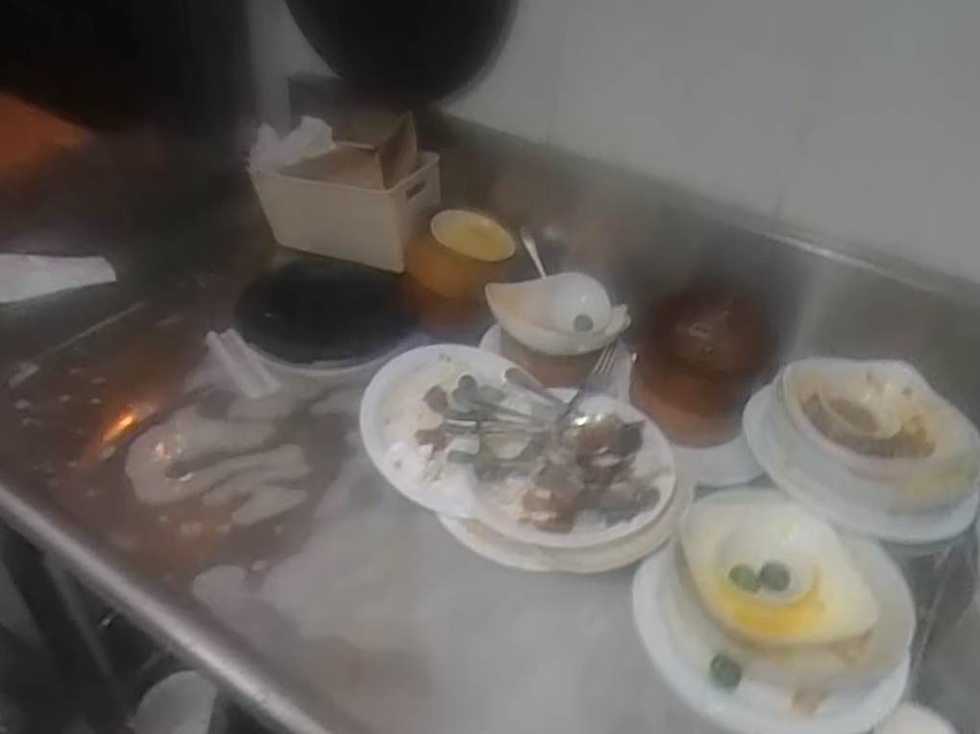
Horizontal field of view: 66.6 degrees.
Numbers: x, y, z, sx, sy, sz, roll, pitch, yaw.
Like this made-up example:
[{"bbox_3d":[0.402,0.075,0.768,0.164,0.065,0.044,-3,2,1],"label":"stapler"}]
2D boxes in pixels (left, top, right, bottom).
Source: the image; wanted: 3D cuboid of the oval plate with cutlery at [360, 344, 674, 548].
[{"bbox_3d":[0.024,0.074,0.798,0.330,0.035,0.220,21,41,16],"label":"oval plate with cutlery"}]

